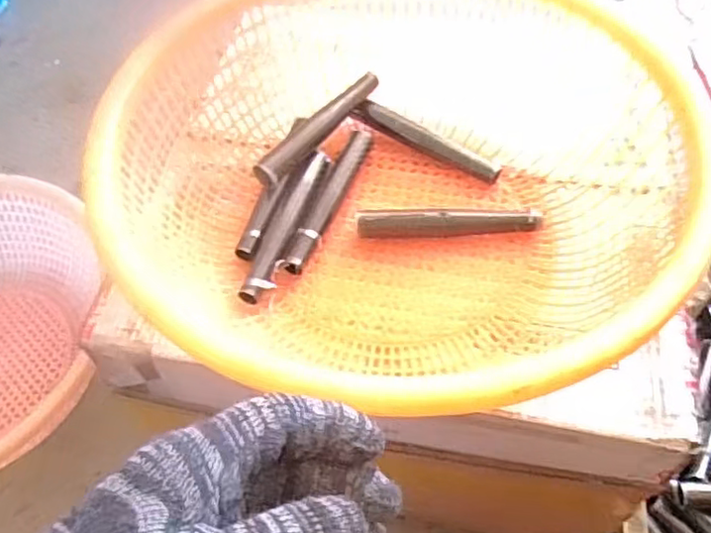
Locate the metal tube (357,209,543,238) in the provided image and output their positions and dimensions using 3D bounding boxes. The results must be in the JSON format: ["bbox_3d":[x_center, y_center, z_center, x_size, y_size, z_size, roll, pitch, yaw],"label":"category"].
[{"bbox_3d":[0.075,-0.035,0.508,0.143,0.022,0.015,-3,56,1],"label":"metal tube"}]

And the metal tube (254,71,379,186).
[{"bbox_3d":[-0.032,-0.119,0.549,0.023,0.022,0.149,33,63,22],"label":"metal tube"}]

